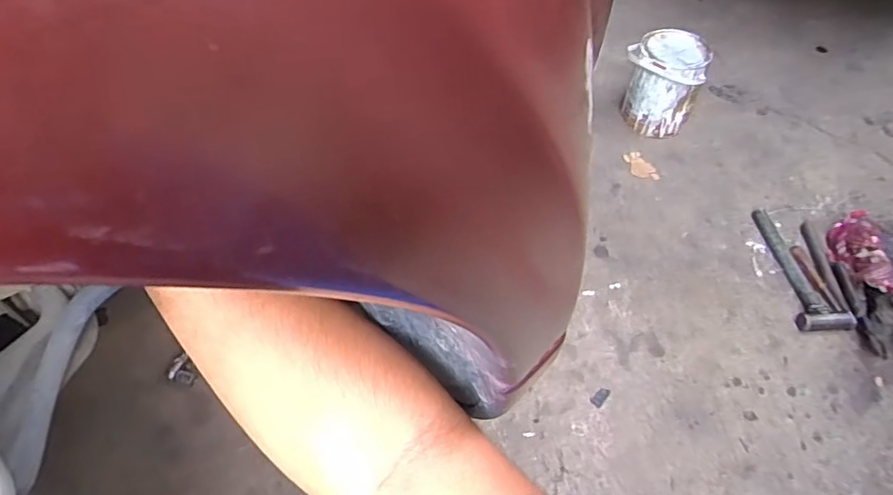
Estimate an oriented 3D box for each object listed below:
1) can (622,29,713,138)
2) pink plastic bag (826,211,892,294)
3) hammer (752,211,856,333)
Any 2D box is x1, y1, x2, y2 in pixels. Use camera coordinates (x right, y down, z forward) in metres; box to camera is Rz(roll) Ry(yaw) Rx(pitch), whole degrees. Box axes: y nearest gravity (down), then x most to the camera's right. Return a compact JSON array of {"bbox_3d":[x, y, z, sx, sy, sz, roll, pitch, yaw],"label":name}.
[{"bbox_3d":[0.526,-0.400,1.394,0.169,0.193,0.169,0,50,0],"label":"can"},{"bbox_3d":[0.801,0.007,1.106,0.078,0.061,0.188,9,51,8],"label":"pink plastic bag"},{"bbox_3d":[0.698,0.037,1.133,0.089,0.031,0.303,2,50,2],"label":"hammer"}]

